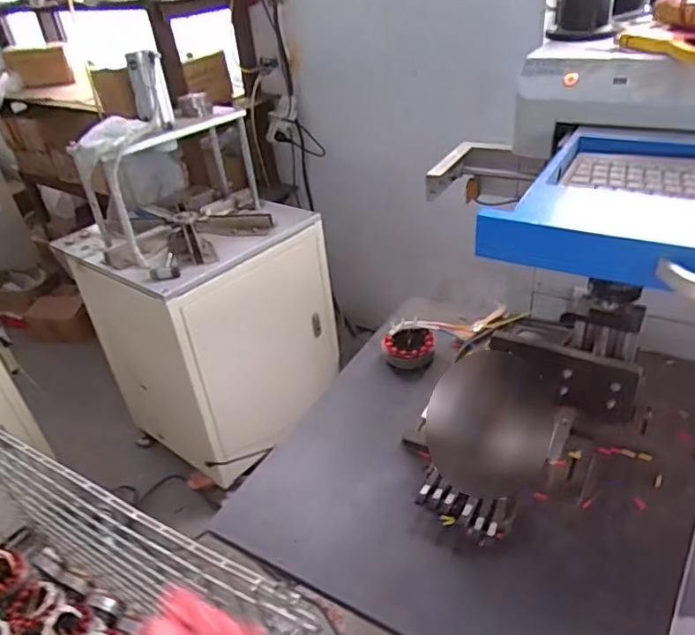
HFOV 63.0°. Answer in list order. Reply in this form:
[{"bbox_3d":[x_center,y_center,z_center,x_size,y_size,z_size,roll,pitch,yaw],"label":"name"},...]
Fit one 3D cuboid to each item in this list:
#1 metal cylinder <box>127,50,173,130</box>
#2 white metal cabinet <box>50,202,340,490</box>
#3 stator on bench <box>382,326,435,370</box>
[{"bbox_3d":[-0.495,-0.569,1.428,0.085,0.175,0.093,-16,36,-13],"label":"metal cylinder"},{"bbox_3d":[-0.405,0.019,1.797,0.483,0.640,0.578,24,45,37],"label":"white metal cabinet"},{"bbox_3d":[0.105,0.049,0.969,0.085,0.033,0.090,-2,35,7],"label":"stator on bench"}]

